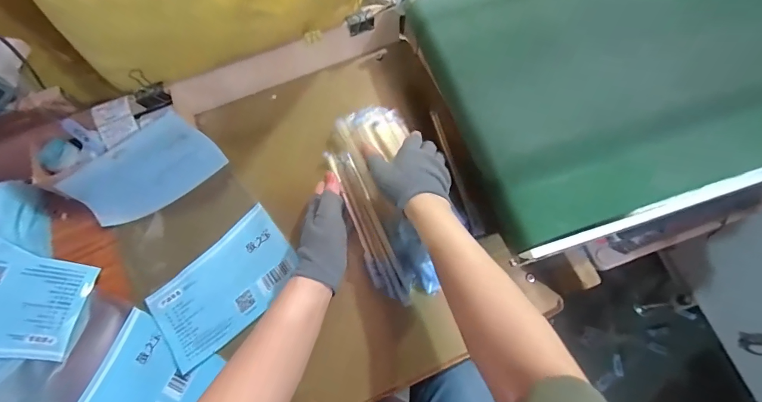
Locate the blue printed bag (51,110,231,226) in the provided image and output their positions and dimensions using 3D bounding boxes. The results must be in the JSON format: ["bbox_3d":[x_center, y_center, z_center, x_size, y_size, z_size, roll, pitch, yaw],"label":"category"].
[{"bbox_3d":[-0.332,-0.039,0.525,0.188,0.104,0.014,-36,32,-4],"label":"blue printed bag"}]

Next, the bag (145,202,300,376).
[{"bbox_3d":[-0.207,0.115,0.496,0.121,0.012,0.194,43,75,15],"label":"bag"}]

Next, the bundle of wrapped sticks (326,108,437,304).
[{"bbox_3d":[0.000,-0.003,0.507,0.114,0.044,0.272,-14,77,-4],"label":"bundle of wrapped sticks"}]

